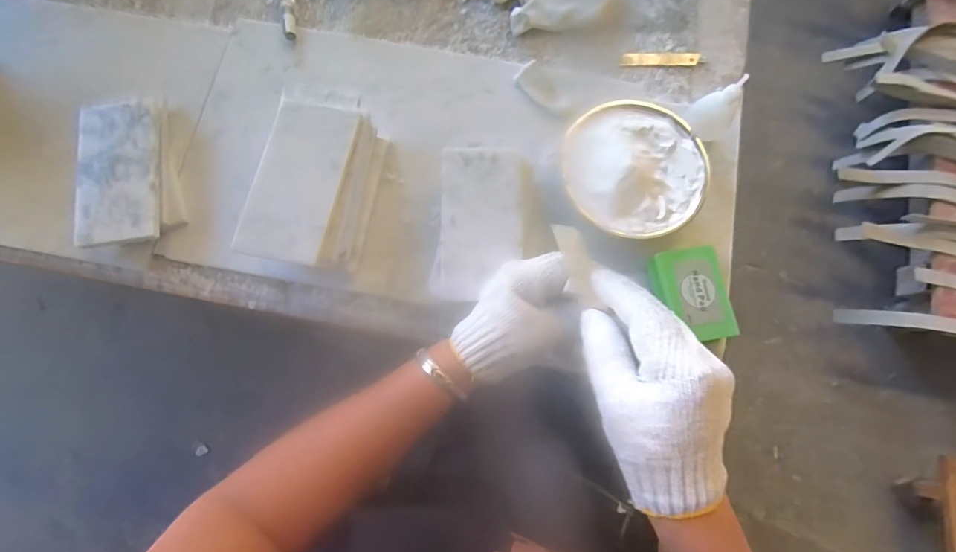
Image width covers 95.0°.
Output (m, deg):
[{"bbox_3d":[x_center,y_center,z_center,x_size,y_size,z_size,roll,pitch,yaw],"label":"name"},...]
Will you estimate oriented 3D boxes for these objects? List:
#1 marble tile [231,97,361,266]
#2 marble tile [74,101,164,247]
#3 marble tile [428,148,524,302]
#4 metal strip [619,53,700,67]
[{"bbox_3d":[-0.160,-0.088,0.393,0.073,0.016,0.152,12,78,0],"label":"marble tile"},{"bbox_3d":[-0.360,-0.105,0.438,0.075,0.014,0.151,-7,76,-10],"label":"marble tile"},{"bbox_3d":[0.002,-0.051,0.412,0.078,0.010,0.150,6,78,0],"label":"marble tile"},{"bbox_3d":[0.217,-0.258,0.523,0.096,0.004,0.017,-2,86,-4],"label":"metal strip"}]

